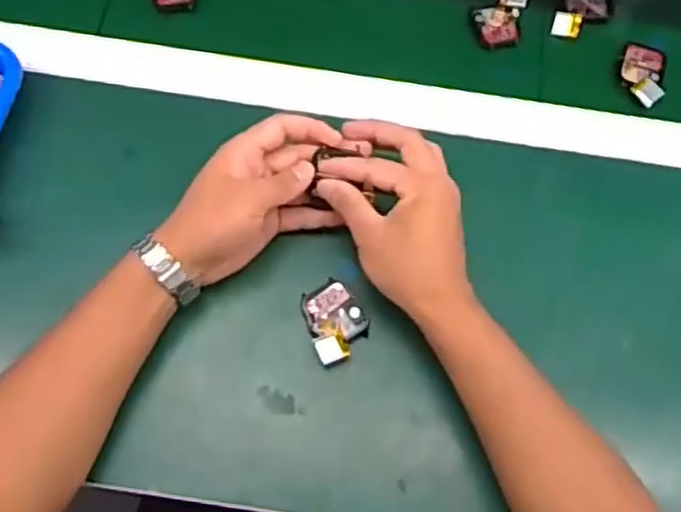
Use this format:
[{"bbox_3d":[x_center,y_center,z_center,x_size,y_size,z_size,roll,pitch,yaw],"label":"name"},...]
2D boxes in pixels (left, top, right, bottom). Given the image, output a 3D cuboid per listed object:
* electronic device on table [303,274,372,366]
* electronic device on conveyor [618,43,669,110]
[{"bbox_3d":[-0.005,0.046,0.510,0.044,0.012,0.053,-29,73,-12],"label":"electronic device on table"},{"bbox_3d":[0.251,-0.153,0.597,0.037,0.013,0.062,18,70,5],"label":"electronic device on conveyor"}]

